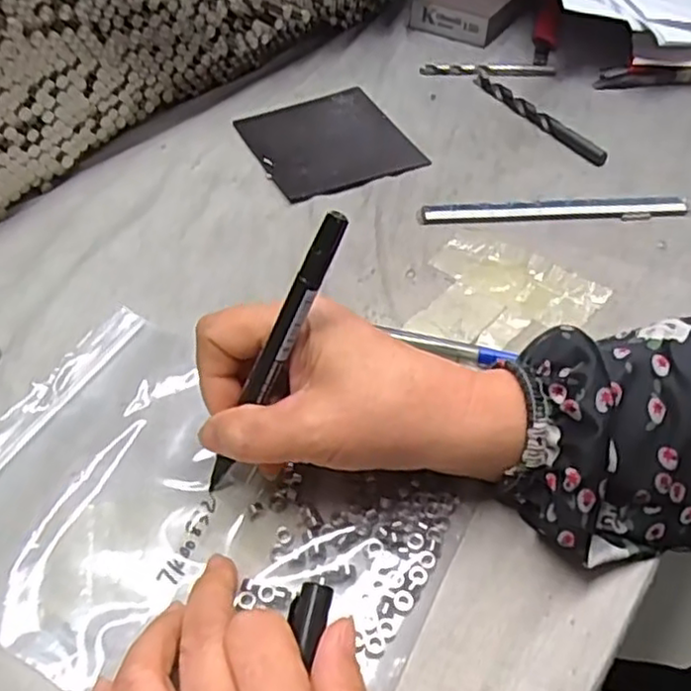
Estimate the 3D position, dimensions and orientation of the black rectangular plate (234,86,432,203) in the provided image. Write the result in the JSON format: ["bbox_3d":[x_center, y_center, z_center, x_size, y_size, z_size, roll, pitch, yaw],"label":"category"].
[{"bbox_3d":[-0.011,-0.137,0.460,0.097,0.005,0.102,-21,54,-18],"label":"black rectangular plate"}]

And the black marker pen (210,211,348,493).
[{"bbox_3d":[-0.029,0.008,0.258,0.008,0.135,0.016,-5,44,-42],"label":"black marker pen"}]

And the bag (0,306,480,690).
[{"bbox_3d":[-0.063,0.071,0.280,0.198,0.011,0.142,23,53,17],"label":"bag"}]

